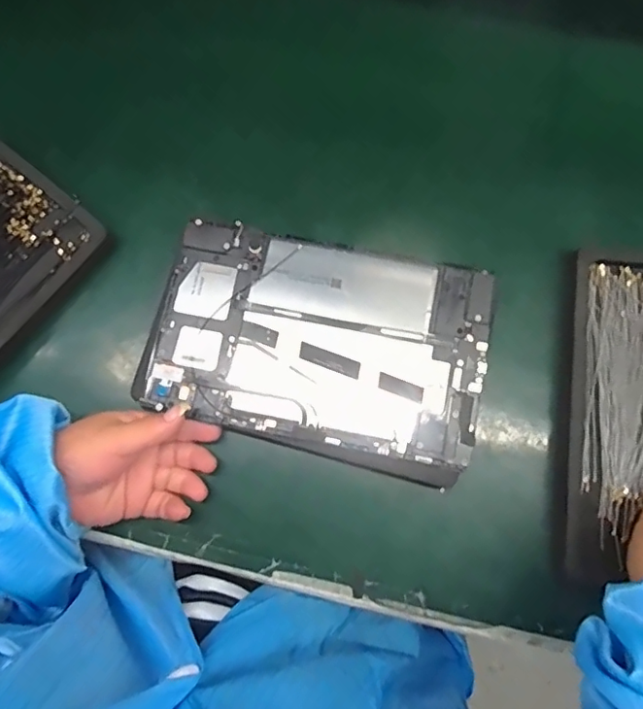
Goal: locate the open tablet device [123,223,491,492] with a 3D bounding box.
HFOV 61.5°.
[{"bbox_3d":[-0.004,-0.005,0.400,0.241,0.010,0.156,12,80,3],"label":"open tablet device"}]

